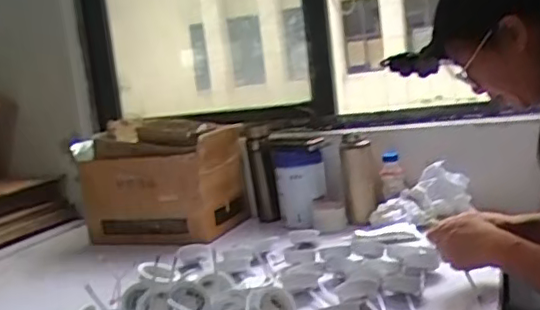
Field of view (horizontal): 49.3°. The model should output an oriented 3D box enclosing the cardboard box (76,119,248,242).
[{"bbox_3d":[-0.282,0.068,1.588,0.371,0.288,0.300,-1,9,34],"label":"cardboard box"}]

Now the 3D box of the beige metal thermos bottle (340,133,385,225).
[{"bbox_3d":[0.228,0.060,1.480,0.085,0.236,0.078,-6,32,16],"label":"beige metal thermos bottle"}]

